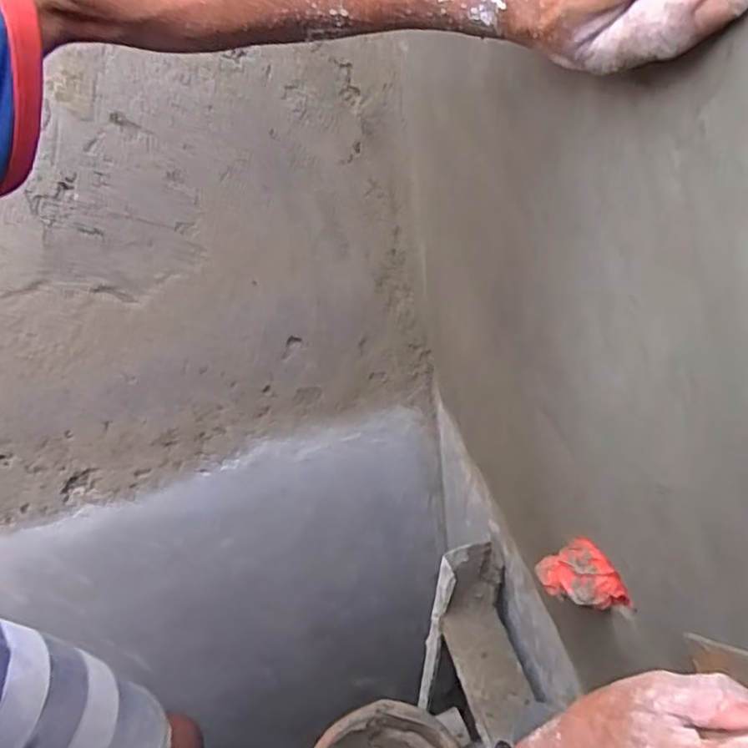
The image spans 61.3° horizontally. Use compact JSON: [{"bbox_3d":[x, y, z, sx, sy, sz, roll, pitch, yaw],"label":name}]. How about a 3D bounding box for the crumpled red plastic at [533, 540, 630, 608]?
[{"bbox_3d":[0.159,0.160,0.489,0.034,0.050,0.063,-22,48,-13],"label":"crumpled red plastic"}]

